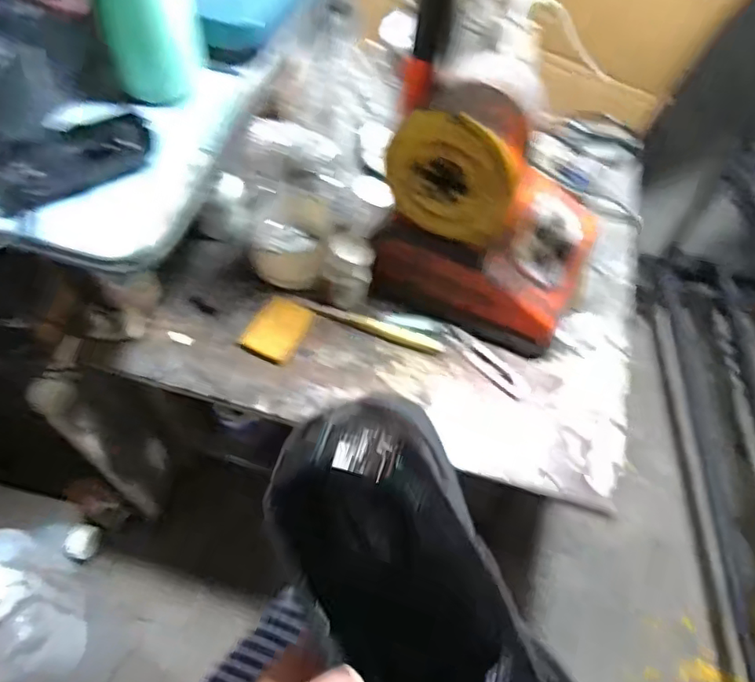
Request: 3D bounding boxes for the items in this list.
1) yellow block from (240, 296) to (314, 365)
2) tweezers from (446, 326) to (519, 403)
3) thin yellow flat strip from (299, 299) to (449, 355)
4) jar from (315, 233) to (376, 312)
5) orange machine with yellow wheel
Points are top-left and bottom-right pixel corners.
[{"bbox_3d":[-0.105,-0.013,0.616,0.055,0.010,0.073,24,60,10],"label":"yellow block"},{"bbox_3d":[0.109,0.022,0.613,0.023,0.004,0.106,-39,69,-24],"label":"tweezers"},{"bbox_3d":[-0.006,-0.017,0.625,0.158,0.006,0.017,18,59,6],"label":"thin yellow flat strip"},{"bbox_3d":[-0.033,-0.074,0.616,0.058,0.071,0.049,1,59,-4],"label":"jar"},{"bbox_3d":[0.123,-0.136,0.582,0.224,0.220,0.169,20,59,8],"label":"orange machine with yellow wheel"}]

